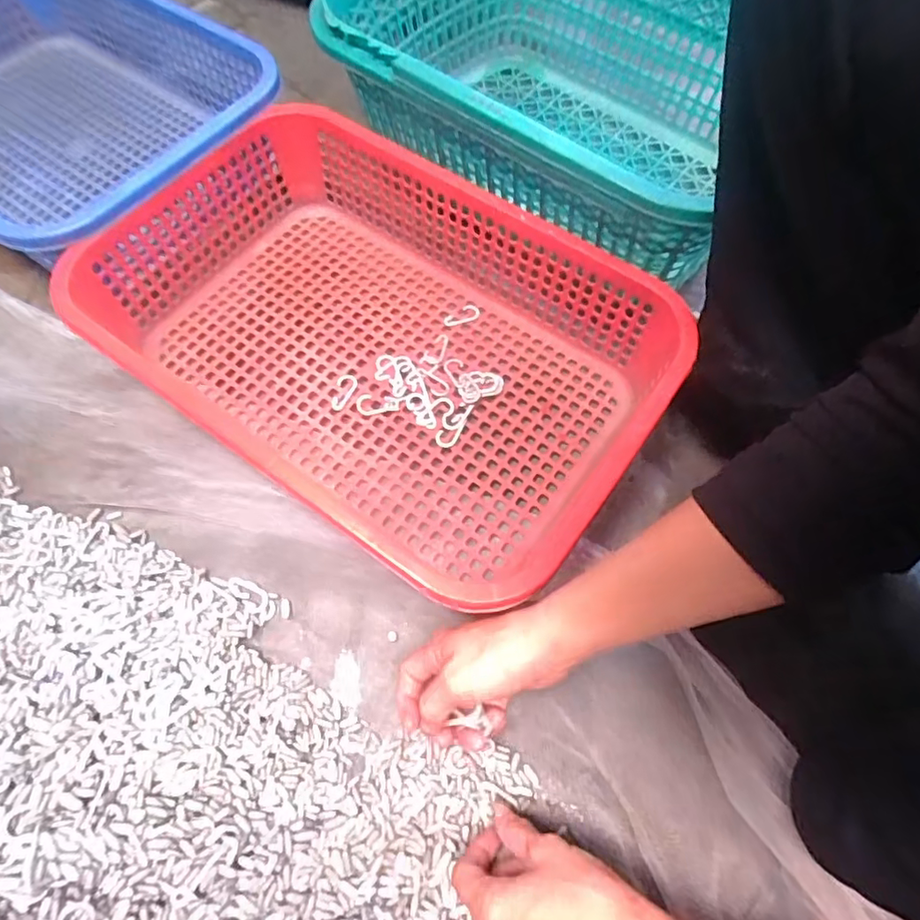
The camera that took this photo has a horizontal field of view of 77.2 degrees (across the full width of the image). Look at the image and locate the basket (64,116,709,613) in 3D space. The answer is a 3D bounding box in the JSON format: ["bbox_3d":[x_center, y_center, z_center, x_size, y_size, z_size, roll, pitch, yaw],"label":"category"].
[{"bbox_3d":[-0.067,-0.111,0.496,0.462,0.102,0.313,35,70,13],"label":"basket"}]

